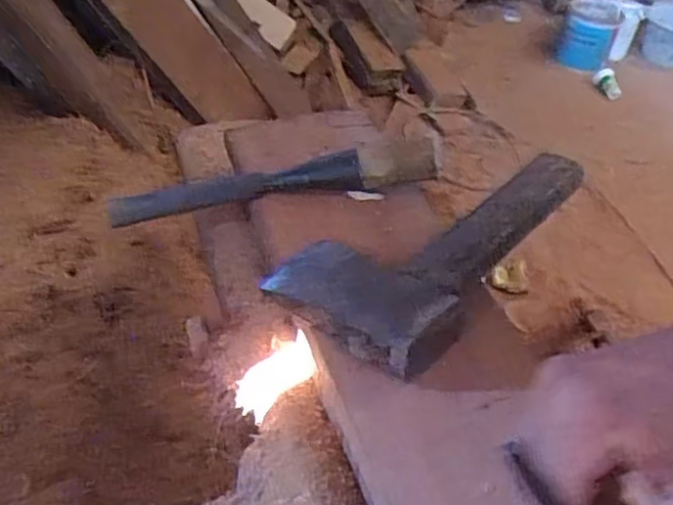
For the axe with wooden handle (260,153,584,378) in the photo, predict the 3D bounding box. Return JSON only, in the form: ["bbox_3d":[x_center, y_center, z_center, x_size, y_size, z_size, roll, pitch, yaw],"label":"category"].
[{"bbox_3d":[0.066,-0.017,0.470,0.121,0.035,0.230,31,49,23],"label":"axe with wooden handle"}]

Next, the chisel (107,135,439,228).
[{"bbox_3d":[-0.047,-0.053,0.505,0.235,0.028,0.029,-10,45,0],"label":"chisel"}]

